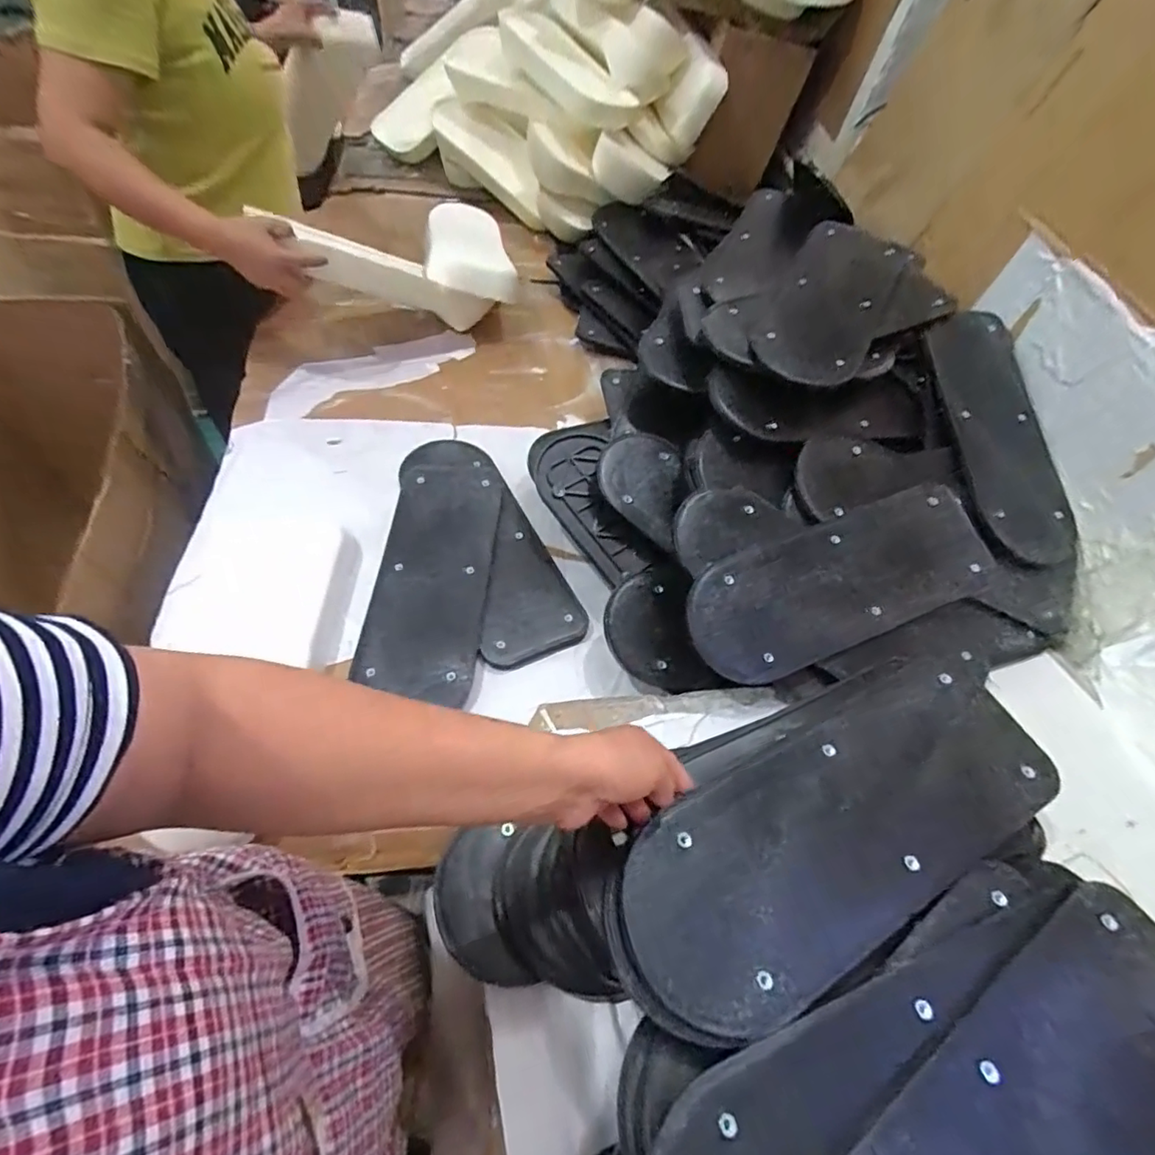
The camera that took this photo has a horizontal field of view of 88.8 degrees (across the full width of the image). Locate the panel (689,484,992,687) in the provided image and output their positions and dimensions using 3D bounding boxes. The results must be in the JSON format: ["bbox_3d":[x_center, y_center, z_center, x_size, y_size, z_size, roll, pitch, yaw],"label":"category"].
[{"bbox_3d":[0.326,0.001,0.714,0.418,0.014,0.149,-19,72,-15],"label":"panel"}]

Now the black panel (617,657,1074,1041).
[{"bbox_3d":[0.218,0.196,0.473,0.398,0.022,0.146,-20,55,-22],"label":"black panel"}]

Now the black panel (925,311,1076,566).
[{"bbox_3d":[0.604,-0.209,0.842,0.151,0.024,0.390,-2,73,-6],"label":"black panel"}]

